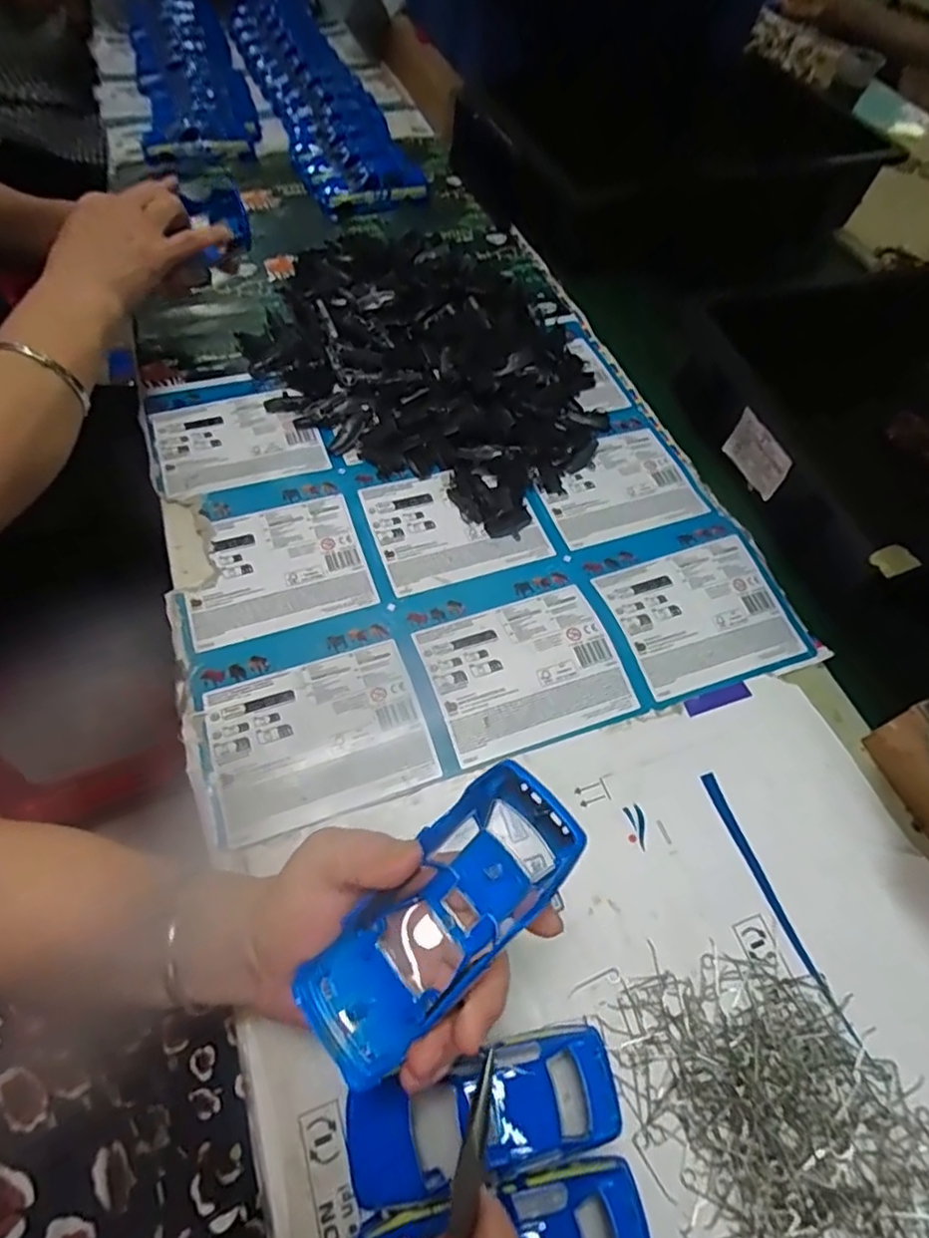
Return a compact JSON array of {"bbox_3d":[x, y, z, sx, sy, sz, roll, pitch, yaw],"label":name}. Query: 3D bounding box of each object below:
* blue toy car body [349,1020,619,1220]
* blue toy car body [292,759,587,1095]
[{"bbox_3d":[0.011,0.235,0.296,0.126,0.038,0.049,-11,61,-11],"label":"blue toy car body"},{"bbox_3d":[-0.008,0.123,0.266,0.051,0.034,0.130,41,85,18],"label":"blue toy car body"}]

